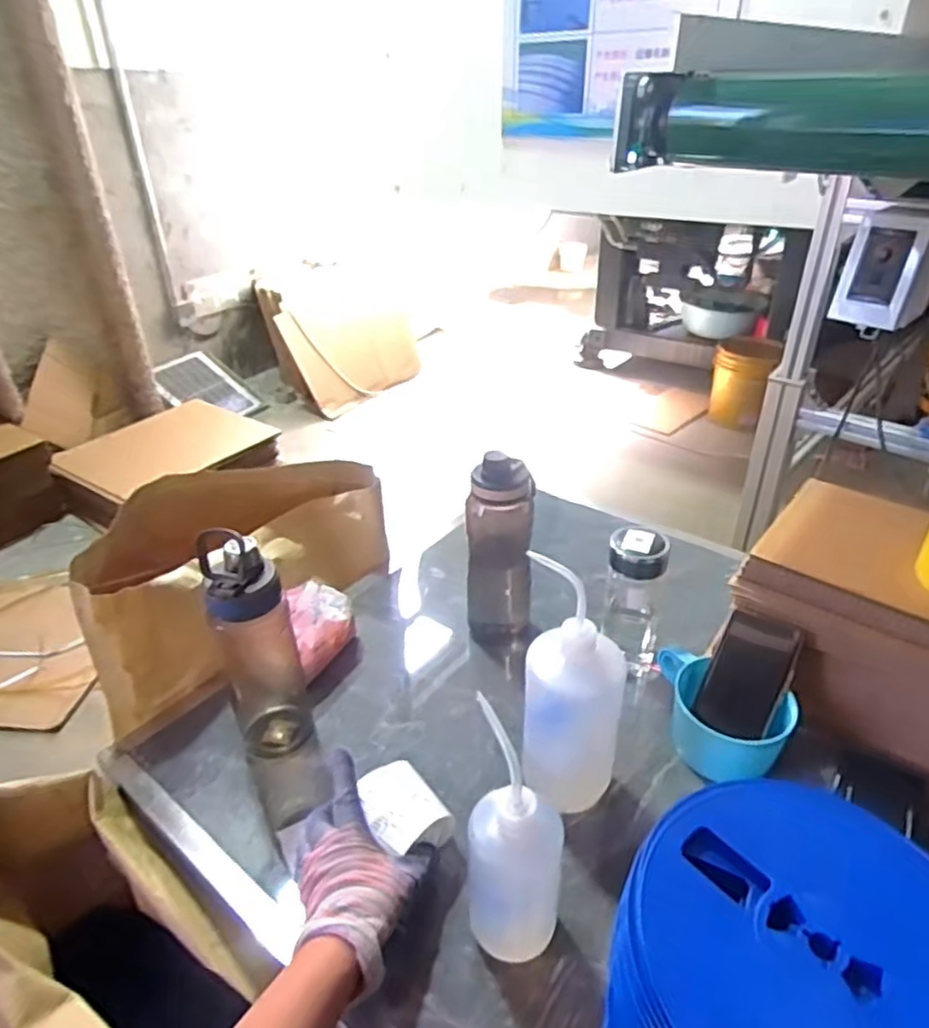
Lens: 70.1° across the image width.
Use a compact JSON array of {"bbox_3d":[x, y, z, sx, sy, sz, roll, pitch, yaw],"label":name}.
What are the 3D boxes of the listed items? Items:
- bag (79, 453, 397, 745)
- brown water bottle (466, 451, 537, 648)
[{"bbox_3d":[-0.283,0.054,0.866,0.159,0.189,0.426,25,40,34],"label":"bag"},{"bbox_3d":[0.041,0.054,0.777,0.074,0.237,0.071,1,33,3],"label":"brown water bottle"}]

